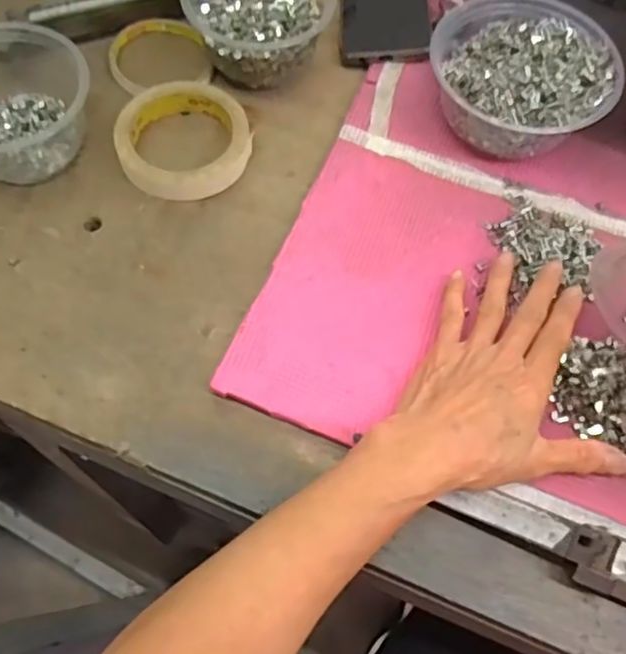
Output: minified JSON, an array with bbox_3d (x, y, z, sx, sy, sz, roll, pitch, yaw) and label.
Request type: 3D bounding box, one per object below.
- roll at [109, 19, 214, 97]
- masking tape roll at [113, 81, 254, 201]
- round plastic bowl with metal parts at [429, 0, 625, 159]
[{"bbox_3d":[-0.127,-0.227,0.536,0.079,0.011,0.077,1,67,-2],"label":"roll"},{"bbox_3d":[-0.096,-0.140,0.491,0.097,0.022,0.100,1,67,-2],"label":"masking tape roll"},{"bbox_3d":[0.155,-0.188,0.494,0.132,0.059,0.134,1,67,-2],"label":"round plastic bowl with metal parts"}]

